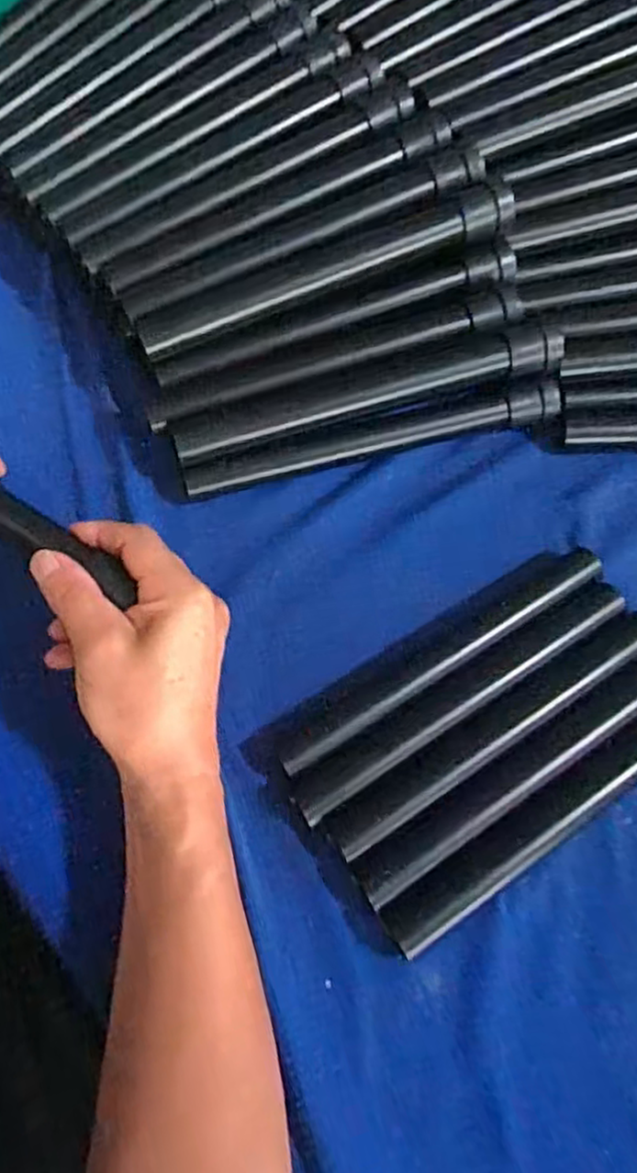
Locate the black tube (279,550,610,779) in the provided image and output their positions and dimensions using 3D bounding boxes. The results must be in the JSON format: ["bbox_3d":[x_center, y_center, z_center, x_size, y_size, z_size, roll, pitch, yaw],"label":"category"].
[{"bbox_3d":[0.072,0.039,0.405,0.216,0.018,0.027,-30,71,-14],"label":"black tube"}]

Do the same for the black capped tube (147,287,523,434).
[{"bbox_3d":[0.011,-0.147,0.443,0.241,0.022,0.029,-17,68,-9],"label":"black capped tube"}]

